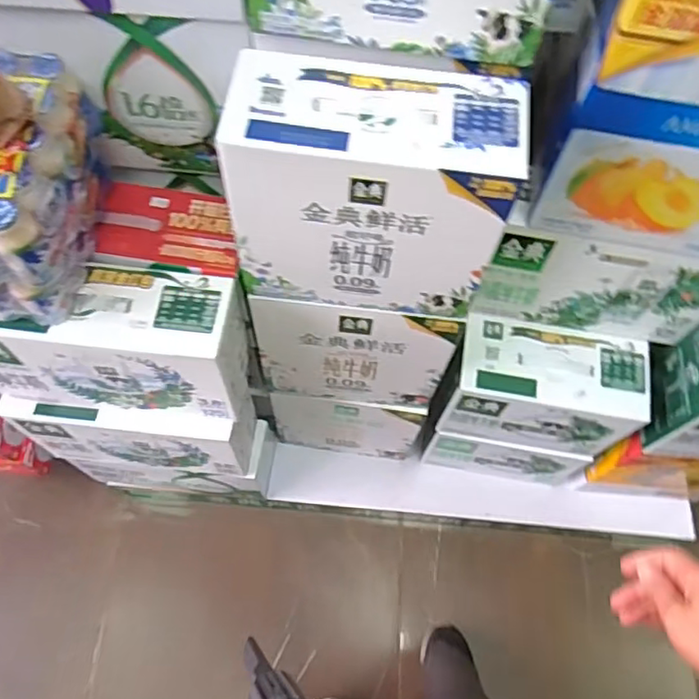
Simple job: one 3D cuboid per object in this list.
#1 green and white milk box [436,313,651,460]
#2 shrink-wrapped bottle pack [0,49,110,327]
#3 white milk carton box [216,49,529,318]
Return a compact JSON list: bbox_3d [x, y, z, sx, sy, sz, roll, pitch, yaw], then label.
[{"bbox_3d":[0.311,0.068,1.008,0.290,0.204,0.127,9,66,2],"label":"green and white milk box"},{"bbox_3d":[-0.350,-0.161,0.632,0.166,0.184,0.227,9,66,1],"label":"shrink-wrapped bottle pack"},{"bbox_3d":[0.021,-0.163,0.648,0.264,0.230,0.135,7,66,1],"label":"white milk carton box"}]

